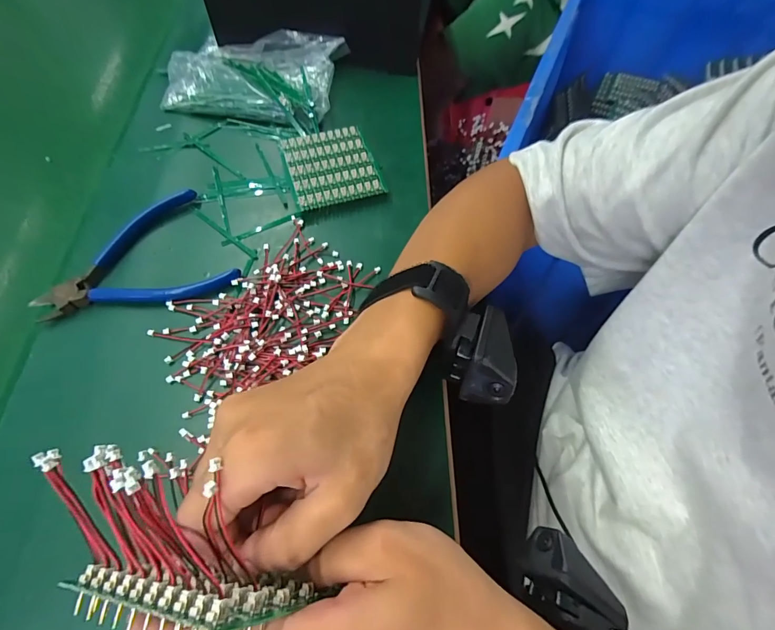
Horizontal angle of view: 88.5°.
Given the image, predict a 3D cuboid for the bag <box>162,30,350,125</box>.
[{"bbox_3d":[-0.141,-0.255,0.420,0.170,0.033,0.110,11,62,4],"label":"bag"}]

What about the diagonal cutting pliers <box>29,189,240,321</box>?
[{"bbox_3d":[-0.201,-0.052,0.326,0.146,0.011,0.106,-13,63,-9],"label":"diagonal cutting pliers"}]

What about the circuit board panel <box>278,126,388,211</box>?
[{"bbox_3d":[-0.053,-0.136,0.371,0.081,0.015,0.084,-16,63,-10],"label":"circuit board panel"}]

